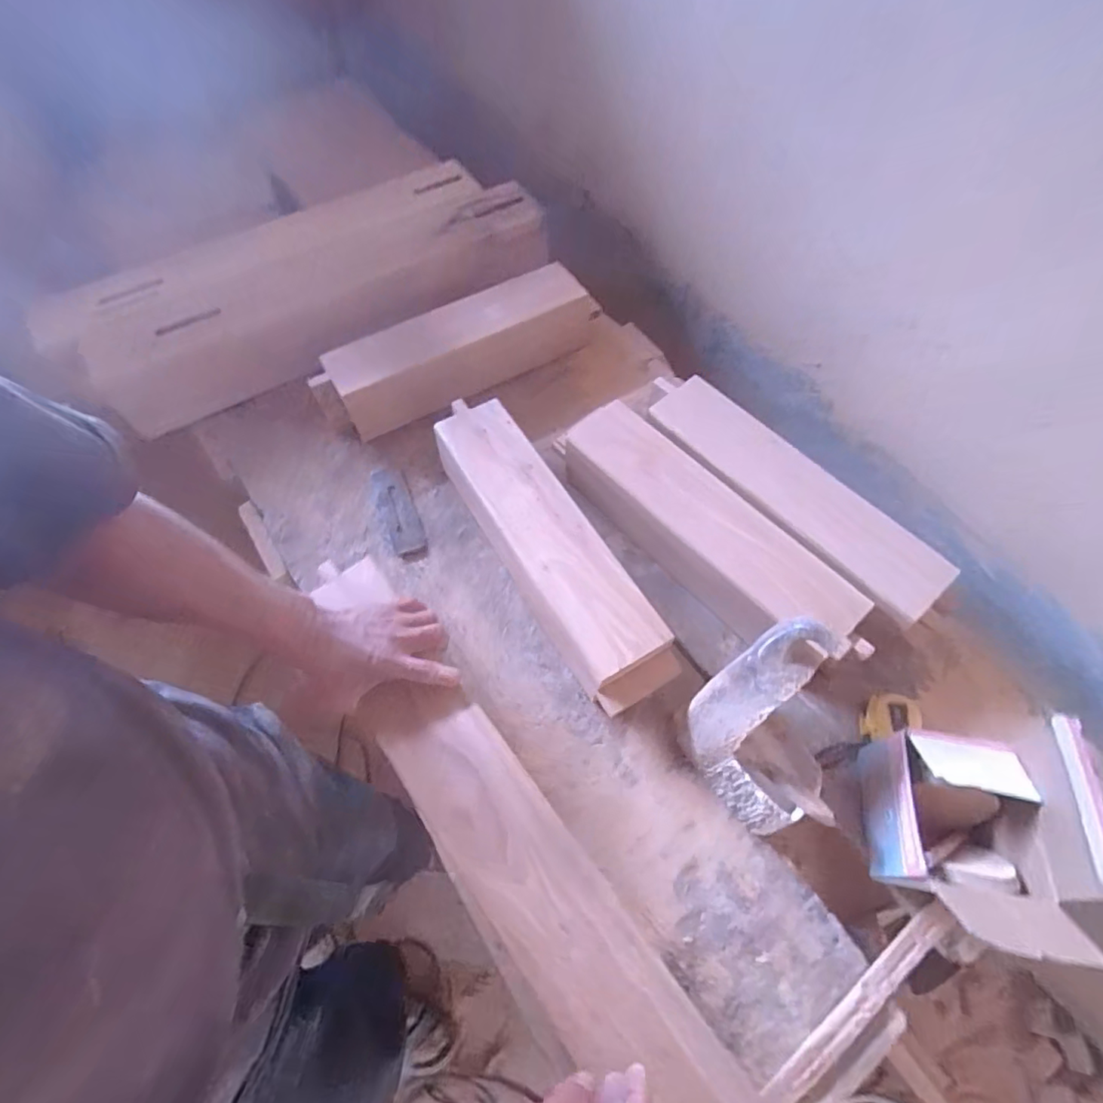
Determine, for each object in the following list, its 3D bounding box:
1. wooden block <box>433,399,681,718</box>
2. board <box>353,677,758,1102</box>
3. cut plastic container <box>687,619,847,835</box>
[{"bbox_3d":[-0.011,-0.006,0.705,0.108,0.105,0.445,-29,66,-14],"label":"wooden block"},{"bbox_3d":[0.032,0.357,0.455,0.103,0.032,0.608,-36,69,-17],"label":"board"},{"bbox_3d":[0.211,0.178,0.550,0.125,0.250,0.062,14,23,7],"label":"cut plastic container"}]

